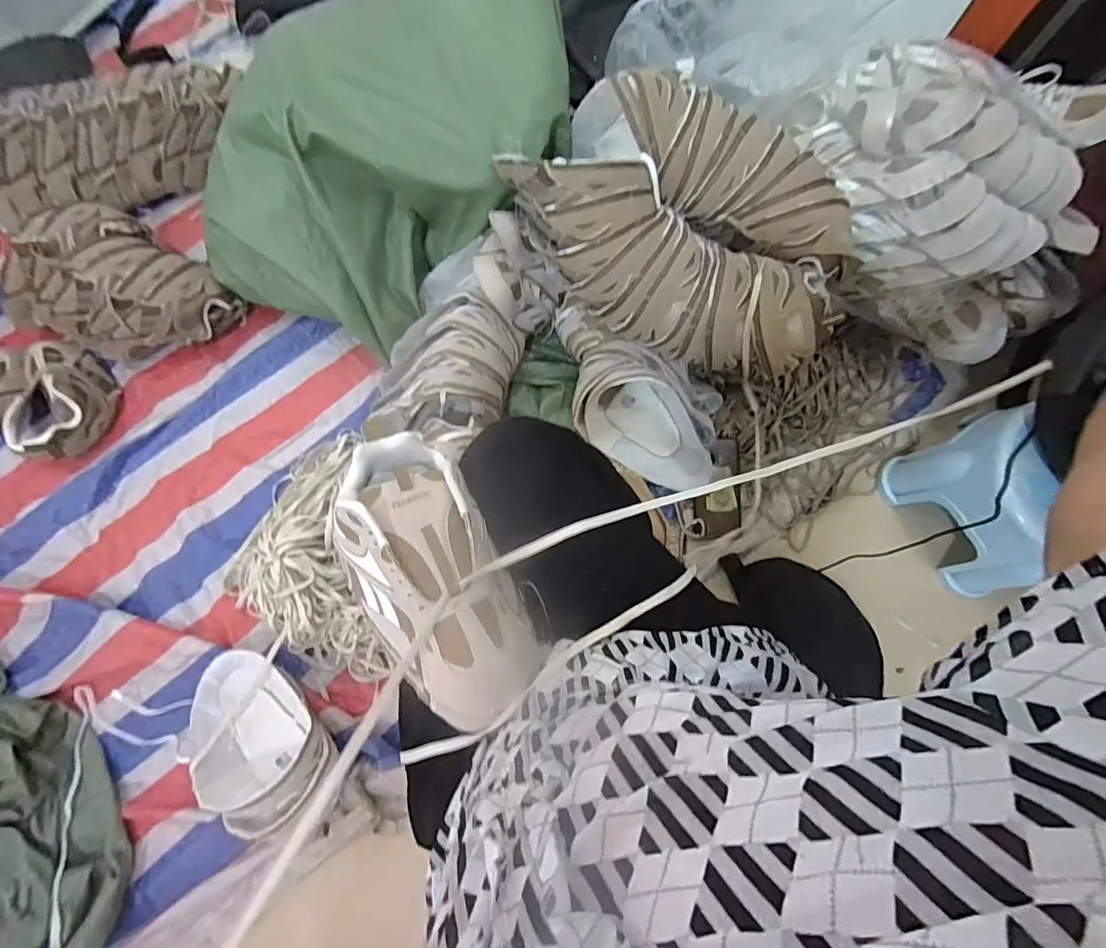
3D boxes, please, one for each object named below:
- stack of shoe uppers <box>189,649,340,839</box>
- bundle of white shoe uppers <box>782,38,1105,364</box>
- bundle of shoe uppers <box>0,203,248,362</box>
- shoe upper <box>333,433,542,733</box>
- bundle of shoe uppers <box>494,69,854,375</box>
[{"bbox_3d":[-0.427,0.374,0.720,0.154,0.124,0.260,-39,80,-8],"label":"stack of shoe uppers"},{"bbox_3d":[0.580,-0.414,0.731,0.313,0.210,0.466,-29,79,-6],"label":"bundle of white shoe uppers"},{"bbox_3d":[-0.764,-0.331,0.872,0.357,0.153,0.227,18,78,4],"label":"bundle of shoe uppers"},{"bbox_3d":[-0.109,0.088,0.435,0.118,0.085,0.257,-28,79,-6],"label":"shoe upper"},{"bbox_3d":[0.174,-0.333,0.675,0.465,0.144,0.295,42,81,9],"label":"bundle of shoe uppers"}]

